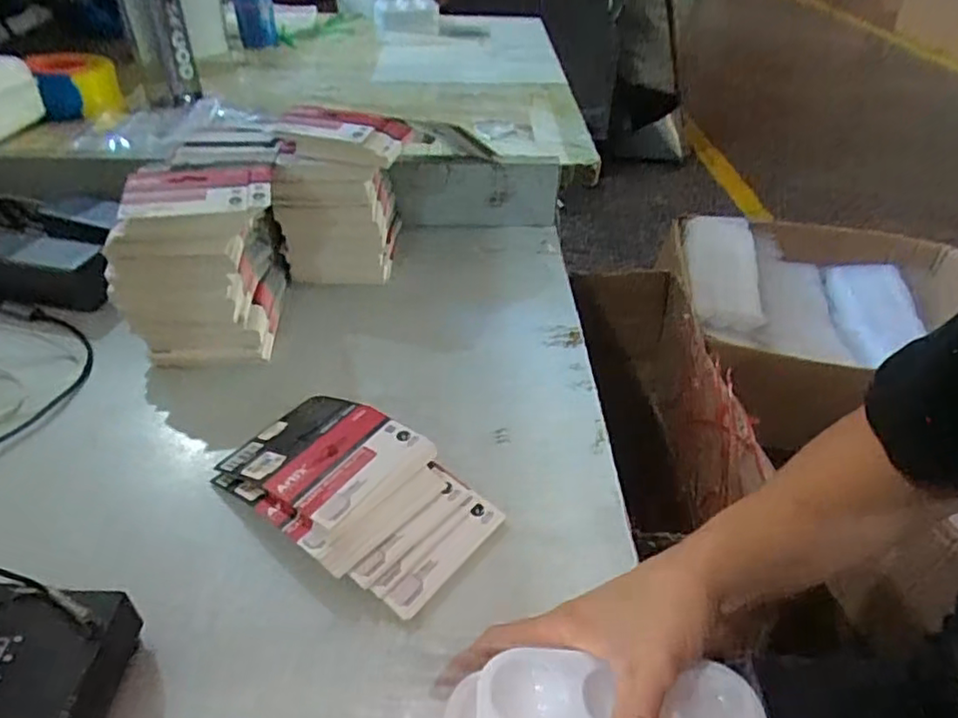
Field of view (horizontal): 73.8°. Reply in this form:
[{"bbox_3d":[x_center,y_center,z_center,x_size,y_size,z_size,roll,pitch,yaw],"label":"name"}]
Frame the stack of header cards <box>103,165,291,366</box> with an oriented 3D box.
[{"bbox_3d":[-0.253,-0.094,0.589,0.135,0.142,0.143,-3,40,-8],"label":"stack of header cards"}]

